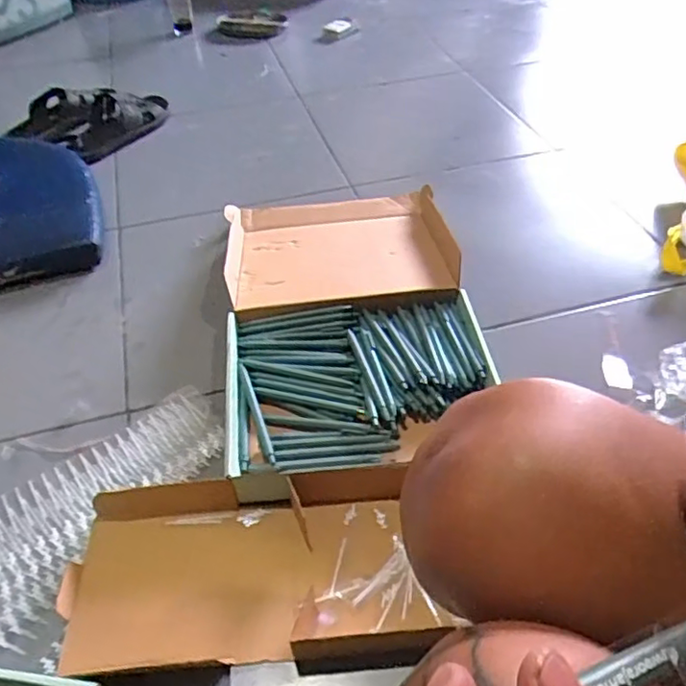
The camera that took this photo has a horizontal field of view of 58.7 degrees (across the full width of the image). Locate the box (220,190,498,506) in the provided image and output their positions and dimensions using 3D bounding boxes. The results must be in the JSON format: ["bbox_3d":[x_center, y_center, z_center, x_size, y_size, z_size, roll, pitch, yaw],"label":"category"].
[{"bbox_3d":[0.007,-0.043,0.818,0.316,0.057,0.544,-6,45,-4],"label":"box"}]

